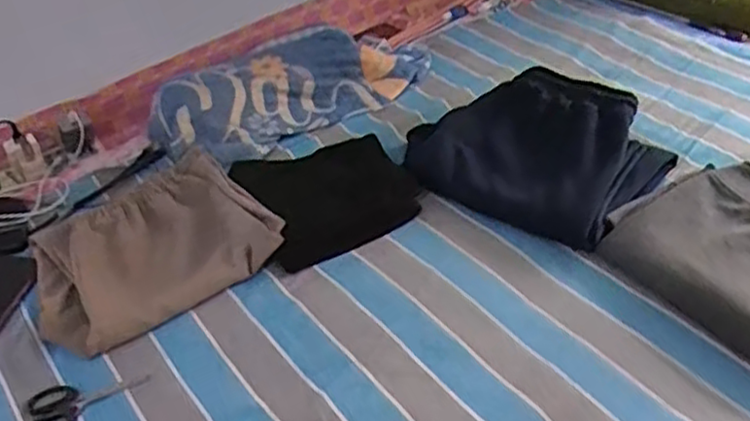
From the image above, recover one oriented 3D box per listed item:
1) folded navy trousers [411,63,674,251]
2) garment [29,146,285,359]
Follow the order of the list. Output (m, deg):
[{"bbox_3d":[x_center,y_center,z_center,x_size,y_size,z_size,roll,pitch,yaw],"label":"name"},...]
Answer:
[{"bbox_3d":[0.226,-0.093,1.029,0.350,0.070,0.288,18,46,25],"label":"folded navy trousers"},{"bbox_3d":[-0.296,0.049,0.927,0.296,0.051,0.240,-29,46,-25],"label":"garment"}]

